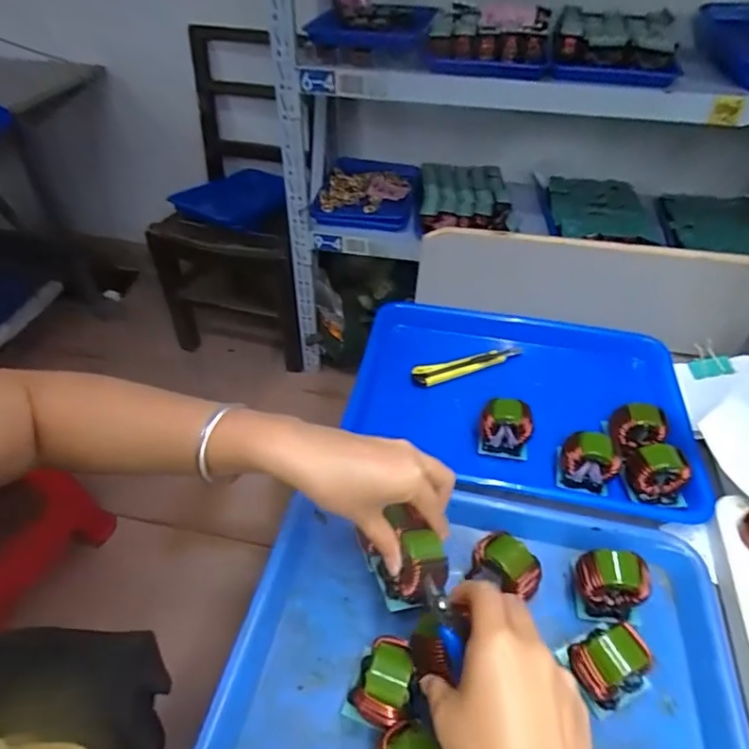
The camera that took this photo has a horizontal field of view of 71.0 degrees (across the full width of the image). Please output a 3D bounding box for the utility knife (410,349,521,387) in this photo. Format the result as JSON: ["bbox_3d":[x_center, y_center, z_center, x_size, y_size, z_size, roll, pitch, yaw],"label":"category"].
[{"bbox_3d":[0.107,-0.010,0.594,0.133,0.016,0.022,-13,45,-15],"label":"utility knife"}]

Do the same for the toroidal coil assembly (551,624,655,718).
[{"bbox_3d":[0.156,0.195,0.351,0.054,0.056,0.041,-11,45,-12],"label":"toroidal coil assembly"}]

